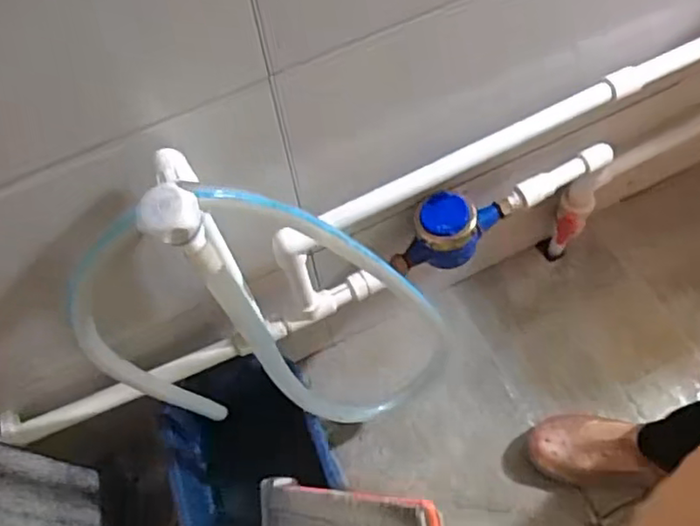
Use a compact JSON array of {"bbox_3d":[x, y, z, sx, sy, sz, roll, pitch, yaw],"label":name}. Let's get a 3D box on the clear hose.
[{"bbox_3d":[-0.079,0.078,0.698,0.339,0.500,0.140,-27,61,-11],"label":"clear hose"}]

